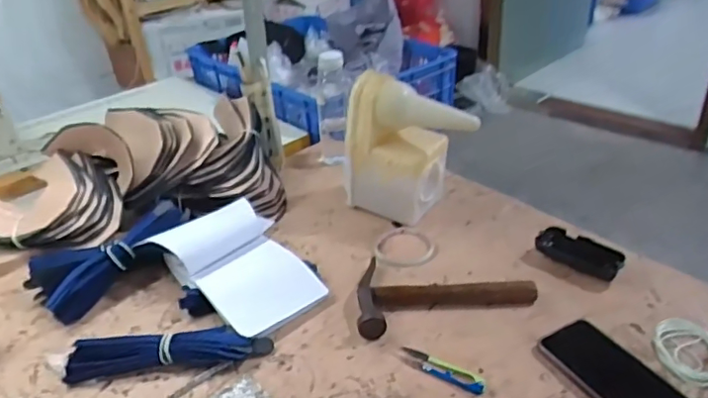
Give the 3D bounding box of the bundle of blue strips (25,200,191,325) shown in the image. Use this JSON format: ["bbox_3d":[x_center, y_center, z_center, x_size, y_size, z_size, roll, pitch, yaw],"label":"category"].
[{"bbox_3d":[-0.319,0.080,0.752,0.218,0.065,0.094,-32,42,-18],"label":"bundle of blue strips"}]

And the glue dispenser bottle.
[{"bbox_3d":[0.084,-0.069,0.831,0.181,0.195,0.092,15,36,28],"label":"glue dispenser bottle"}]

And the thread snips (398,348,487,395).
[{"bbox_3d":[0.096,0.187,0.617,0.101,0.009,0.023,20,39,30],"label":"thread snips"}]

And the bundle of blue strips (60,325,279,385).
[{"bbox_3d":[-0.208,0.172,0.638,0.220,0.031,0.039,-5,33,-5],"label":"bundle of blue strips"}]

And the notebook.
[{"bbox_3d":[-0.143,0.085,0.736,0.208,0.069,0.152,24,41,34],"label":"notebook"}]

